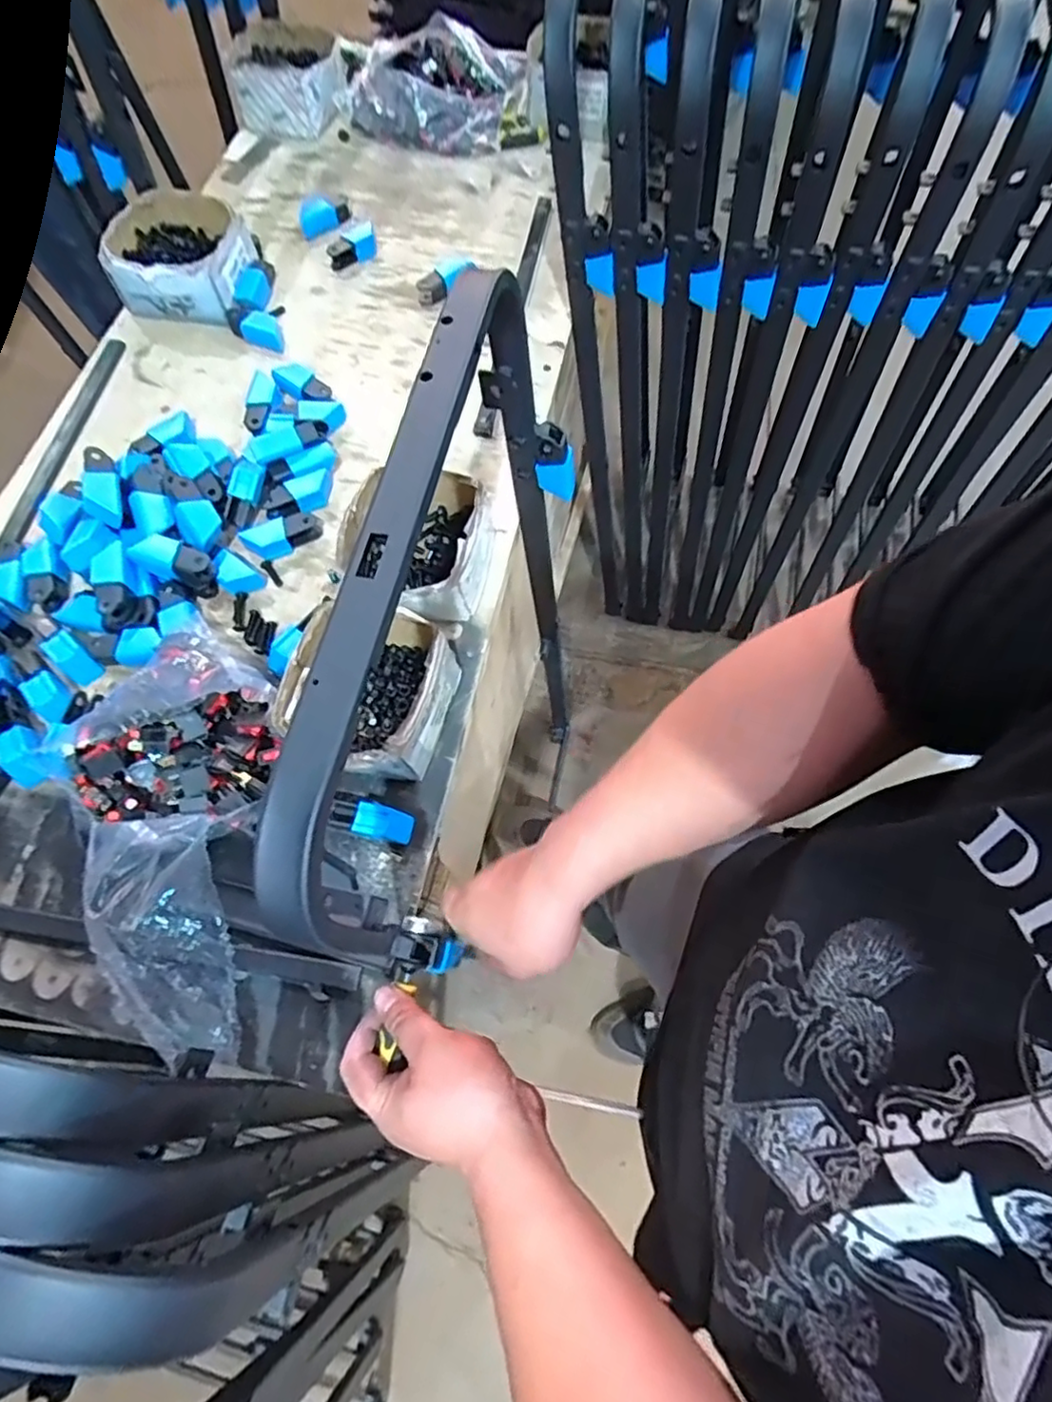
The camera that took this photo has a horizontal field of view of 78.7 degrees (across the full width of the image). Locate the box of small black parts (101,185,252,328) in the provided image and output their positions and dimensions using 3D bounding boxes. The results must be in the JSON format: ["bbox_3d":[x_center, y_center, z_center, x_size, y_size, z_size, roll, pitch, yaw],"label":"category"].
[{"bbox_3d":[-0.504,-0.645,0.936,0.188,0.080,0.183,8,68,3],"label":"box of small black parts"}]

